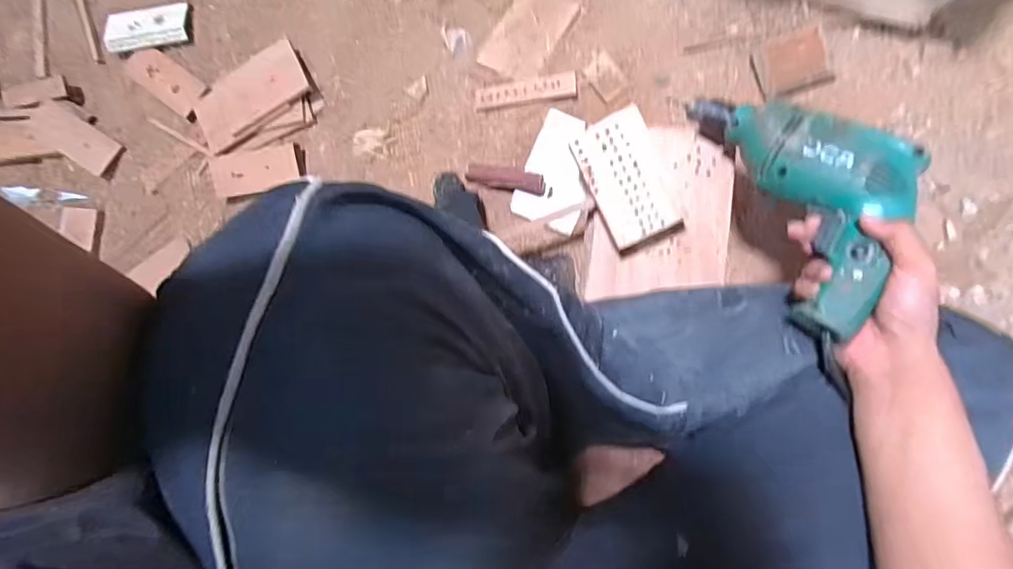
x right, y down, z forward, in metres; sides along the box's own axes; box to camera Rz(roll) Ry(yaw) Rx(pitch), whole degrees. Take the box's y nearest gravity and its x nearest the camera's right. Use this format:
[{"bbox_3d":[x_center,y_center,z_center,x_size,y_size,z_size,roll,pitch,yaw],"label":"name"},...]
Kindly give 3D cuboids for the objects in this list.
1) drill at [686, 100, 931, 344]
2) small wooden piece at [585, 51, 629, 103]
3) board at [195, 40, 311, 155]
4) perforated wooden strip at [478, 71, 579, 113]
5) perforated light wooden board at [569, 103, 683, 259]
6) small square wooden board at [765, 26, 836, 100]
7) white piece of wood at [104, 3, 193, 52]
[{"bbox_3d":[0.279,-0.087,0.456,0.139,0.065,0.262,-23,64,21],"label":"drill"},{"bbox_3d":[0.120,-0.252,0.628,0.039,0.009,0.056,-34,84,3],"label":"small wooden piece"},{"bbox_3d":[-0.346,-0.255,0.693,0.160,0.015,0.093,-33,84,4],"label":"board"},{"bbox_3d":[0.023,-0.238,0.636,0.124,0.007,0.032,-5,86,6],"label":"perforated wooden strip"},{"bbox_3d":[0.127,-0.107,0.546,0.079,0.037,0.137,-25,89,5],"label":"perforated light wooden board"},{"bbox_3d":[0.344,-0.262,0.607,0.072,0.022,0.063,-16,85,5],"label":"small square wooden board"},{"bbox_3d":[-0.506,-0.360,0.722,0.135,0.014,0.054,-4,87,6],"label":"white piece of wood"}]

